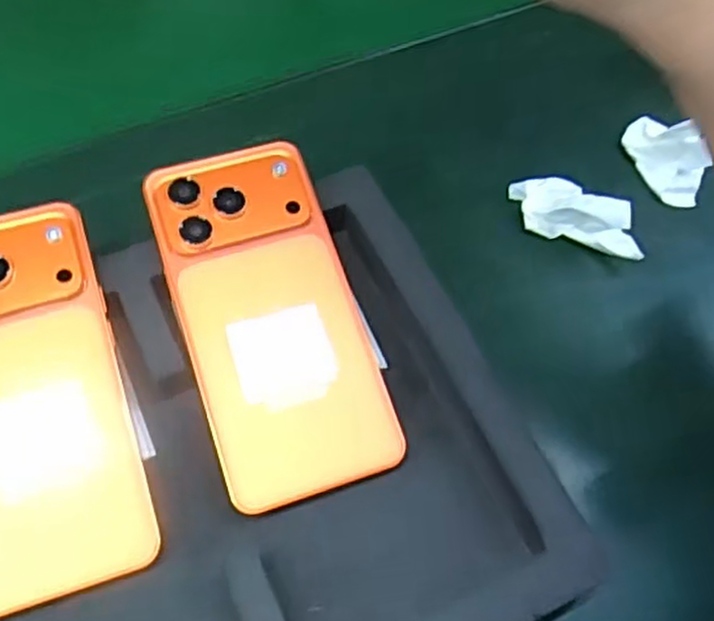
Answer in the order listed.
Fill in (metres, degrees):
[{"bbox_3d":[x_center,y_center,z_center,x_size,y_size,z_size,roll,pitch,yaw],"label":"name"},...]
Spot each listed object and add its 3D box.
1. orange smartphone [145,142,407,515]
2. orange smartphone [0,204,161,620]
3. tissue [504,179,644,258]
[{"bbox_3d":[-0.039,0.001,0.319,0.076,0.007,0.161,-17,74,-10],"label":"orange smartphone"},{"bbox_3d":[-0.137,0.034,0.297,0.076,0.006,0.163,-16,76,-10],"label":"orange smartphone"},{"bbox_3d":[0.115,-0.053,0.371,0.074,0.030,0.029,37,66,19],"label":"tissue"}]

